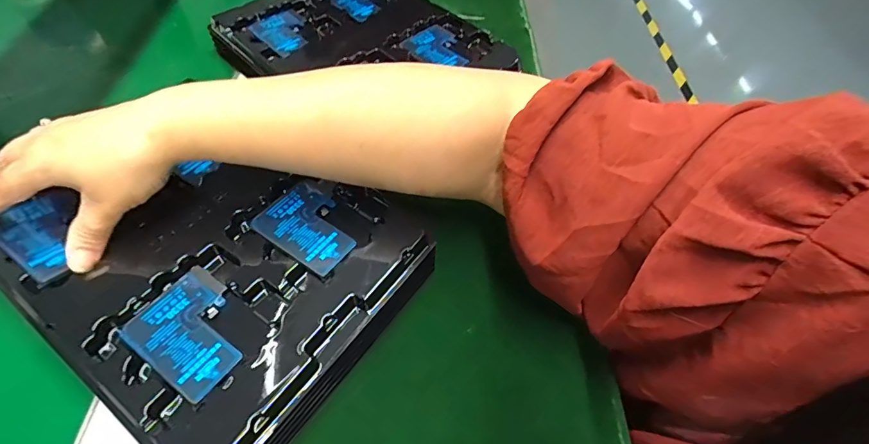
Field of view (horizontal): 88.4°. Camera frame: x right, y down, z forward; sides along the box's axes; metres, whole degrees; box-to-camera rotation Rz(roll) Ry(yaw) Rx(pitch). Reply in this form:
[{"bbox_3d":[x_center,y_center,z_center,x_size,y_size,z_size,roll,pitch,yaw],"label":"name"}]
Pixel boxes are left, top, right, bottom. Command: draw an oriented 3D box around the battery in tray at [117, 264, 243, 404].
[{"bbox_3d":[-0.148,0.066,0.276,0.078,0.004,0.058,31,58,19],"label":"battery in tray"}]

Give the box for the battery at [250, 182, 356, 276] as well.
[{"bbox_3d":[-0.089,0.002,0.325,0.074,0.004,0.053,31,58,20],"label":"battery"}]

